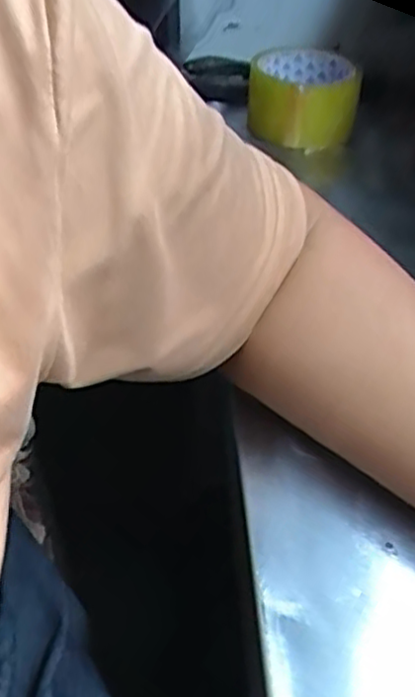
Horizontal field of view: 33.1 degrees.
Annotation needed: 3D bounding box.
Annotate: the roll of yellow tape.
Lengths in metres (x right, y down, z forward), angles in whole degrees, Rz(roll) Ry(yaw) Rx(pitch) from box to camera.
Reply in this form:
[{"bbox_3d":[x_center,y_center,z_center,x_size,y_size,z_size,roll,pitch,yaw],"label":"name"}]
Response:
[{"bbox_3d":[0.084,-0.222,0.620,0.096,0.053,0.097,6,41,6],"label":"roll of yellow tape"}]

